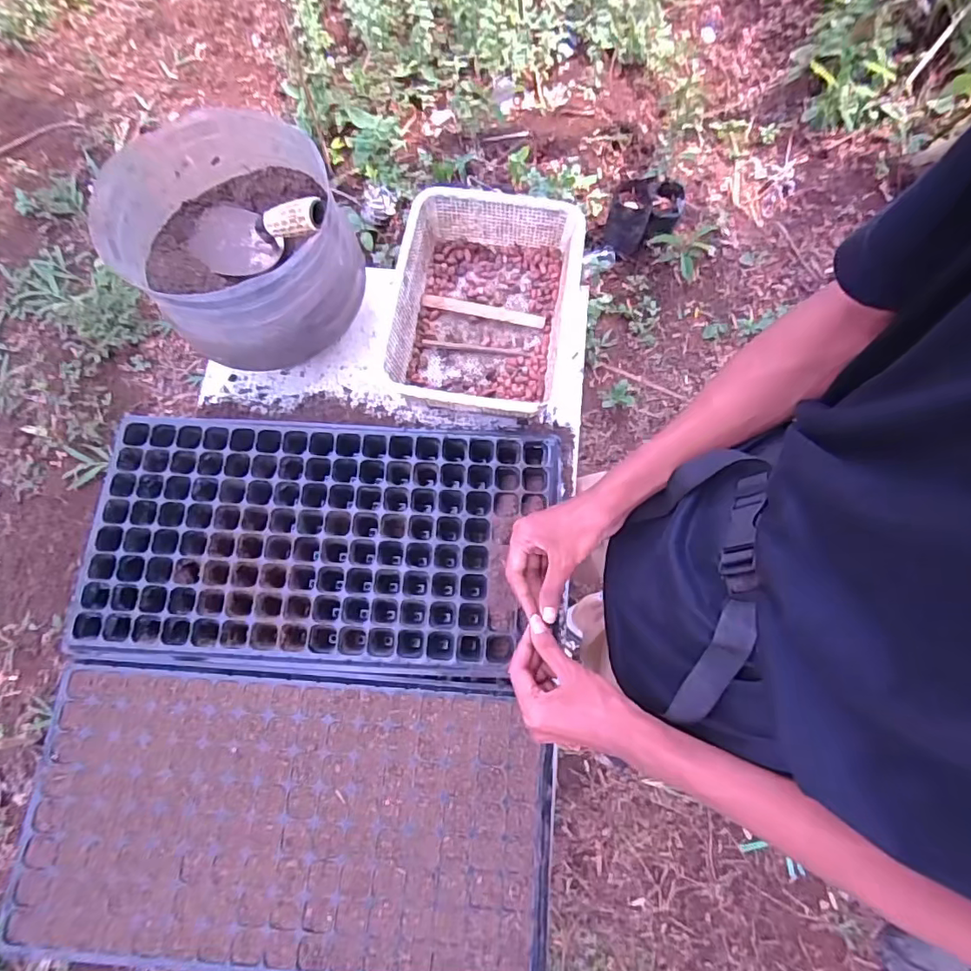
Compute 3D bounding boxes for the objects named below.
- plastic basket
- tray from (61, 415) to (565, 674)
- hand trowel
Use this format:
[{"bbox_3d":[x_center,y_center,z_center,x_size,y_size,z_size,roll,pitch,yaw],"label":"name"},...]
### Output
[{"bbox_3d":[-0.005,-0.223,0.695,0.226,0.087,0.281,11,76,1],"label":"plastic basket"},{"bbox_3d":[-0.185,0.061,0.631,0.511,0.044,0.277,3,76,-1],"label":"tray"},{"bbox_3d":[-0.253,-0.290,0.622,0.207,0.059,0.085,7,73,37],"label":"hand trowel"}]

